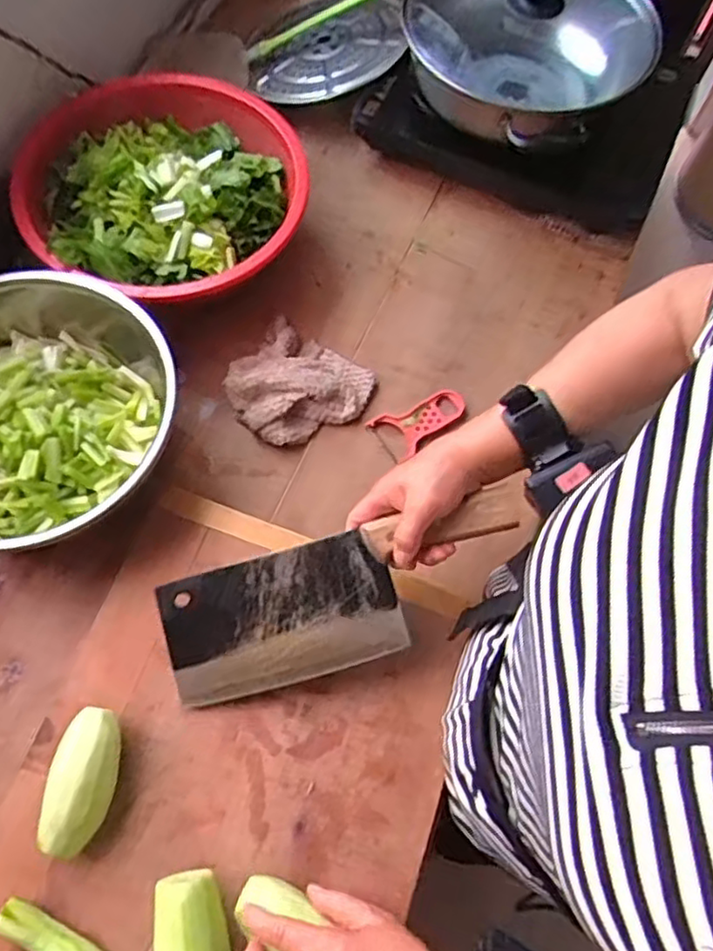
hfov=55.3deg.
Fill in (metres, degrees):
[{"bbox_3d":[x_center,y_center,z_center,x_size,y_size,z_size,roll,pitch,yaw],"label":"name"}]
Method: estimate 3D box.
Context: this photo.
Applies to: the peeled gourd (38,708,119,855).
[{"bbox_3d":[-0.201,0.223,0.501,0.048,0.041,0.096,5,67,0],"label":"peeled gourd"}]

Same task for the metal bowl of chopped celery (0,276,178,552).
[{"bbox_3d":[-0.279,-0.049,0.607,0.227,0.108,0.255,9,67,1],"label":"metal bowl of chopped celery"}]

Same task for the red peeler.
[{"bbox_3d":[0.064,-0.058,0.684,0.094,0.013,0.050,-31,72,-14],"label":"red peeler"}]

